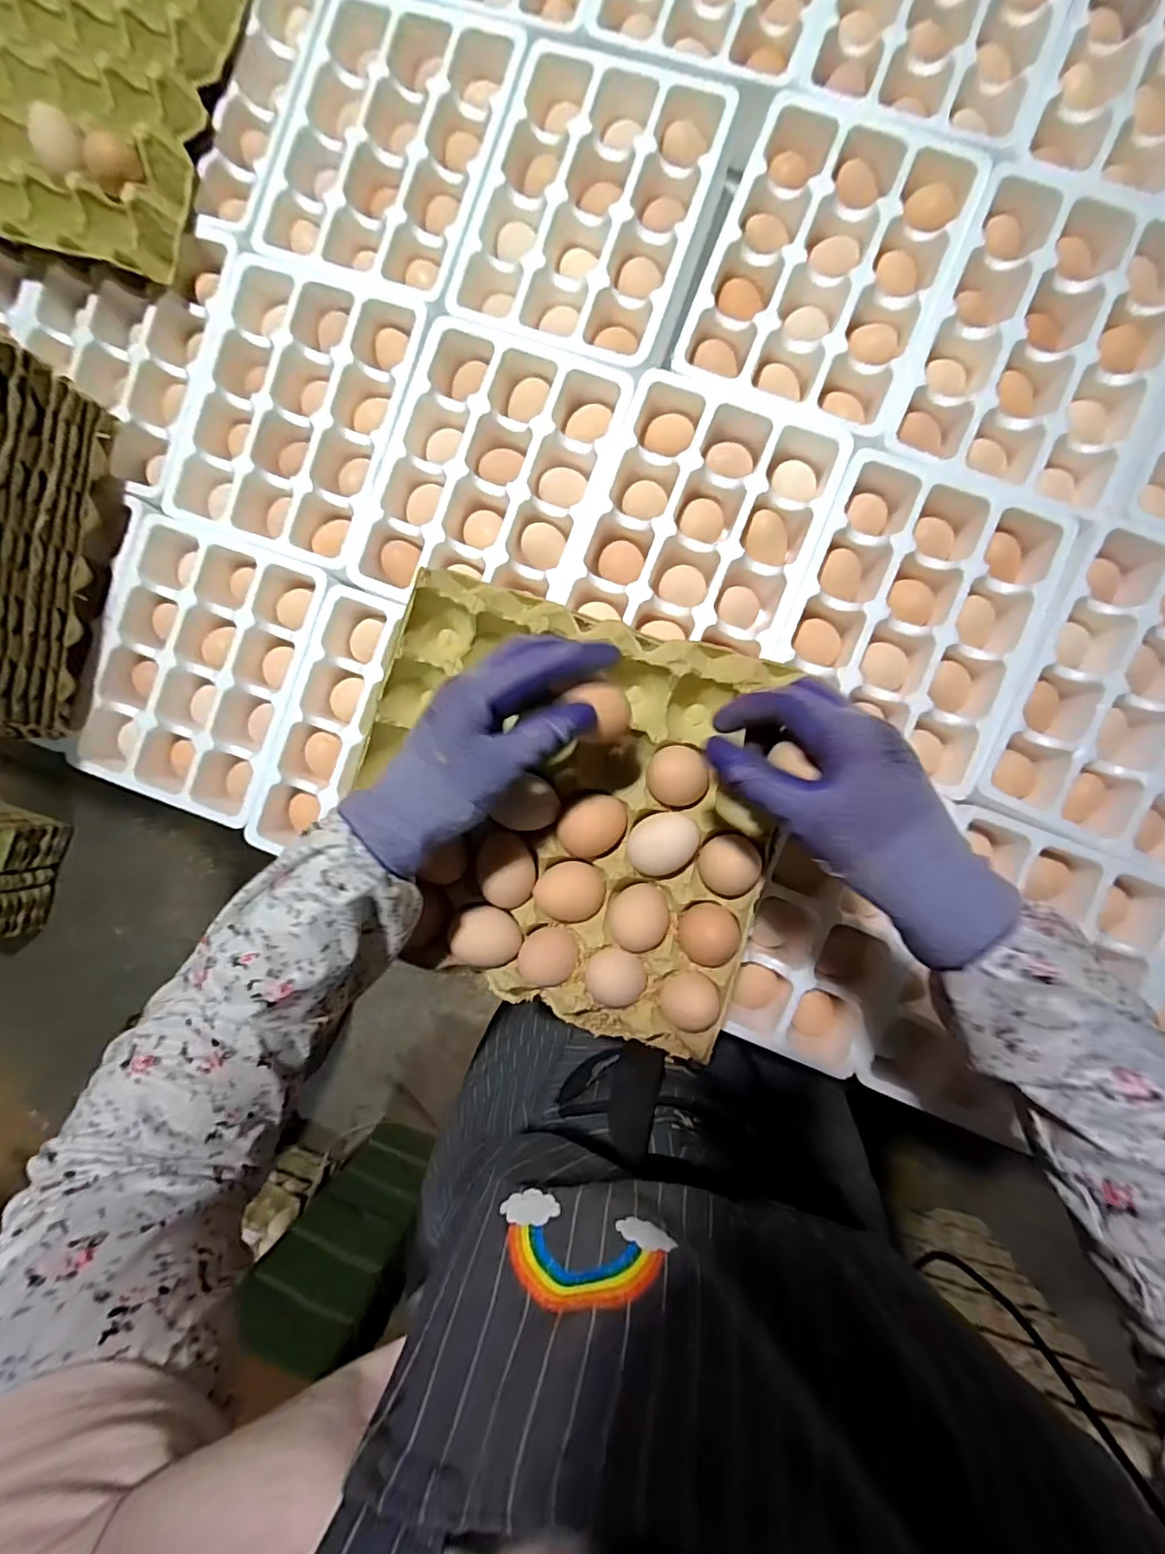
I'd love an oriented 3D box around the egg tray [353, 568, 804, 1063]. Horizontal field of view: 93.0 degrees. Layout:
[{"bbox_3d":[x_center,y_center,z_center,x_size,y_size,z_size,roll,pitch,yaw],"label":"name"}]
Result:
[{"bbox_3d":[-0.017,0.021,0.398,0.290,0.048,0.277,16,92,4],"label":"egg tray"}]

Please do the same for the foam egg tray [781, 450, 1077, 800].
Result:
[{"bbox_3d":[0.274,-0.131,0.473,0.186,0.049,0.245,21,92,4],"label":"foam egg tray"}]

